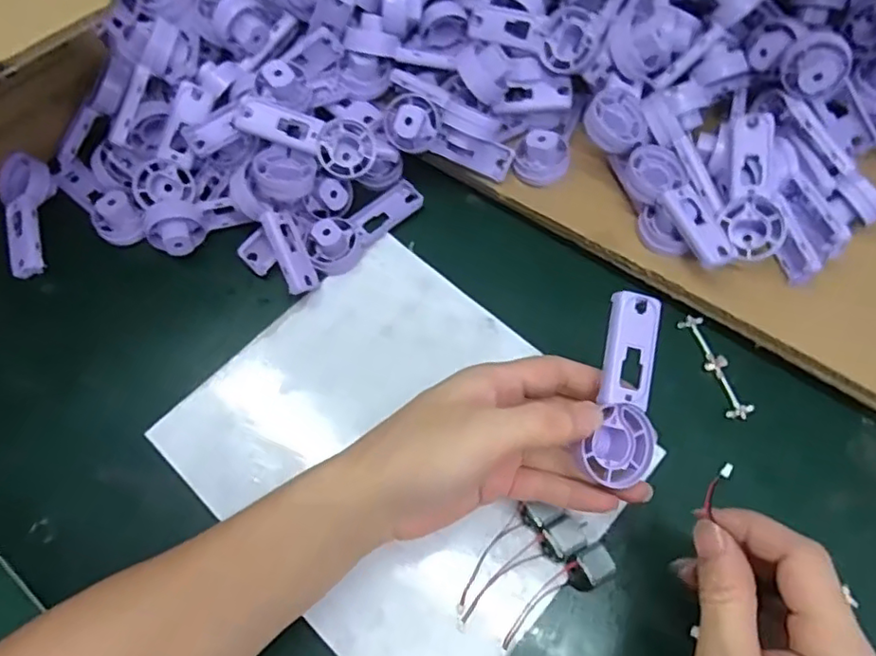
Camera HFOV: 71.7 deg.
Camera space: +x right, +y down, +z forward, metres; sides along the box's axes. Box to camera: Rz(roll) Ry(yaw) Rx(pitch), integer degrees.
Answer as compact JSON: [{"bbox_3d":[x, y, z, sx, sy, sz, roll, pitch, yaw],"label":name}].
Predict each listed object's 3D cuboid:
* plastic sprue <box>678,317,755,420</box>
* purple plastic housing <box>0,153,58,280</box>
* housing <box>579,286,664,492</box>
[{"bbox_3d":[0.179,0.024,0.391,0.016,0.004,0.072,-16,65,-6],"label":"plastic sprue"},{"bbox_3d":[-0.298,-0.082,0.439,0.036,0.026,0.092,-17,65,-7],"label":"purple plastic housing"},{"bbox_3d":[0.091,0.029,0.299,0.036,0.030,0.091,7,91,5],"label":"housing"}]

